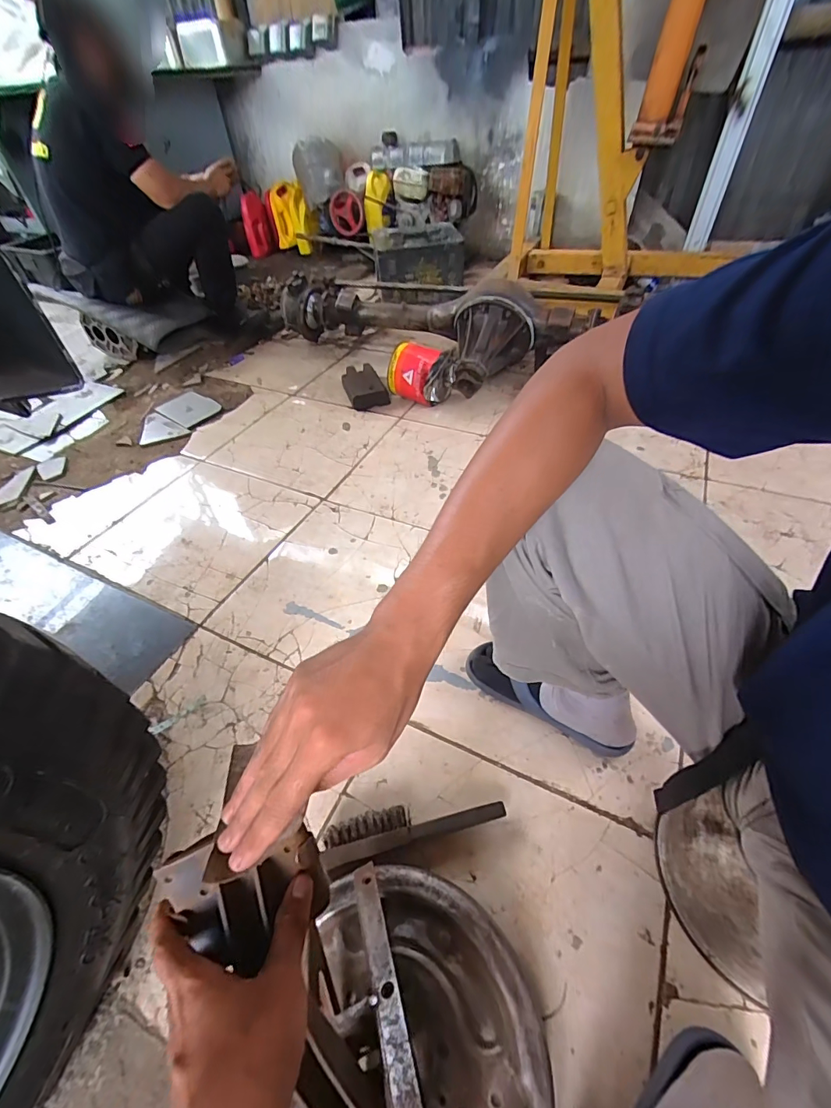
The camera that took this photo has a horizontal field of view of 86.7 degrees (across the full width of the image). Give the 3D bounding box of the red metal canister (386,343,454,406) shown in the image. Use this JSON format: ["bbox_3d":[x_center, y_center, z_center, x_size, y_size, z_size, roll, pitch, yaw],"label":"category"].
[{"bbox_3d":[0.012,-0.549,1.341,0.189,0.143,0.131,11,48,13],"label":"red metal canister"}]

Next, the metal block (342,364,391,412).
[{"bbox_3d":[-0.166,-0.538,1.421,0.119,0.057,0.207,-15,47,-11],"label":"metal block"}]

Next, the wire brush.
[{"bbox_3d":[-0.002,0.350,0.572,0.232,0.027,0.045,-11,47,-7],"label":"wire brush"}]

